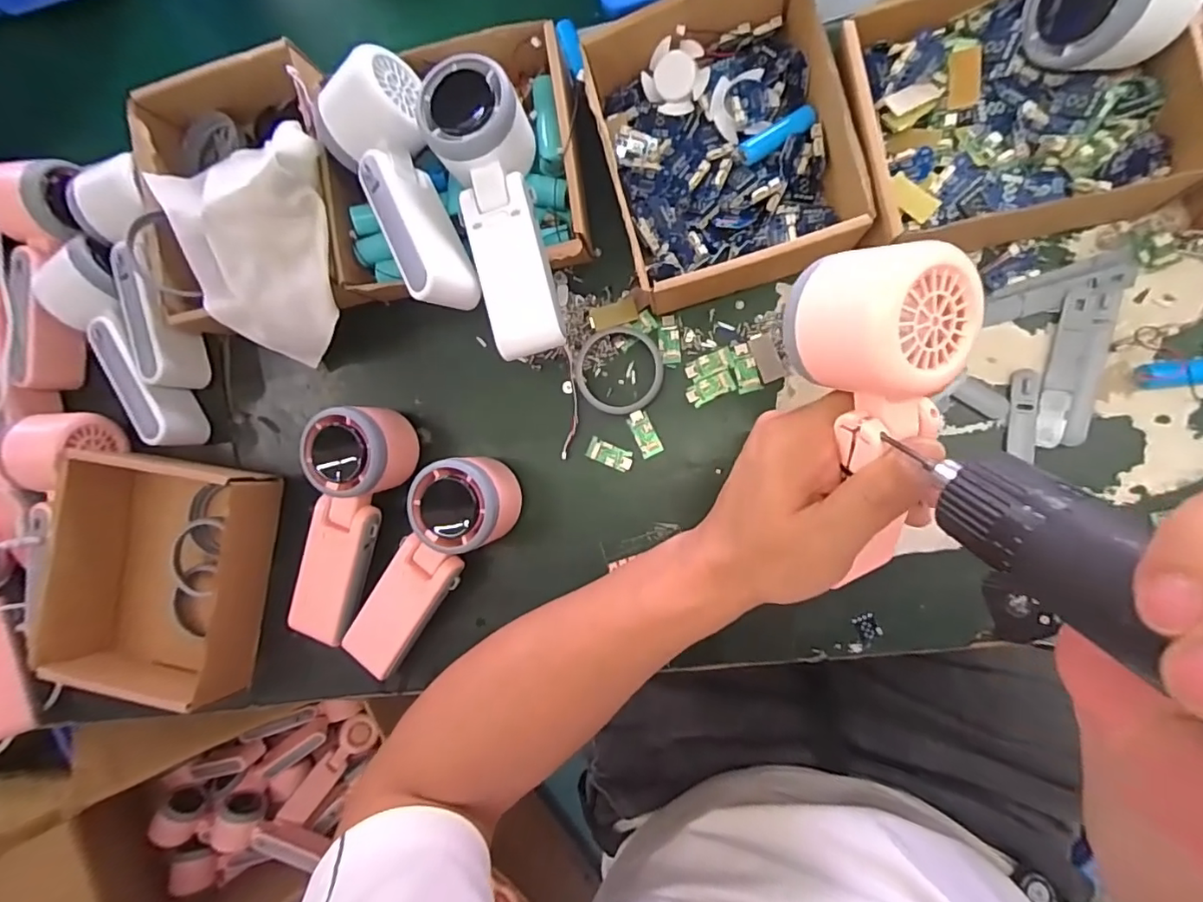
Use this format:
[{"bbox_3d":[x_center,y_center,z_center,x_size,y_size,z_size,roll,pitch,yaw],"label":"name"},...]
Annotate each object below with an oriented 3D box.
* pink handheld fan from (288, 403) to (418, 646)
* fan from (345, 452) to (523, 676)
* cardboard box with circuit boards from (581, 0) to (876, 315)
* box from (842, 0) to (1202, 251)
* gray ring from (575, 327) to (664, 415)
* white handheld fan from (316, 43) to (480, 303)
[{"bbox_3d":[-0.174,0.053,0.379,0.062,0.053,0.166,13,90,10],"label":"pink handheld fan"},{"bbox_3d":[-0.121,0.075,0.369,0.061,0.052,0.171,41,95,8],"label":"fan"},{"bbox_3d":[0.075,-0.191,0.343,0.136,0.047,0.168,-13,86,9],"label":"cardboard box with circuit boards"},{"bbox_3d":[0.229,-0.190,0.314,0.166,0.045,0.148,-6,87,9],"label":"box"},{"bbox_3d":[0.012,-0.054,0.373,0.059,0.011,0.058,0,88,9],"label":"gray ring"},{"bbox_3d":[-0.118,-0.160,0.332,0.064,0.043,0.158,-29,84,7],"label":"white handheld fan"}]

